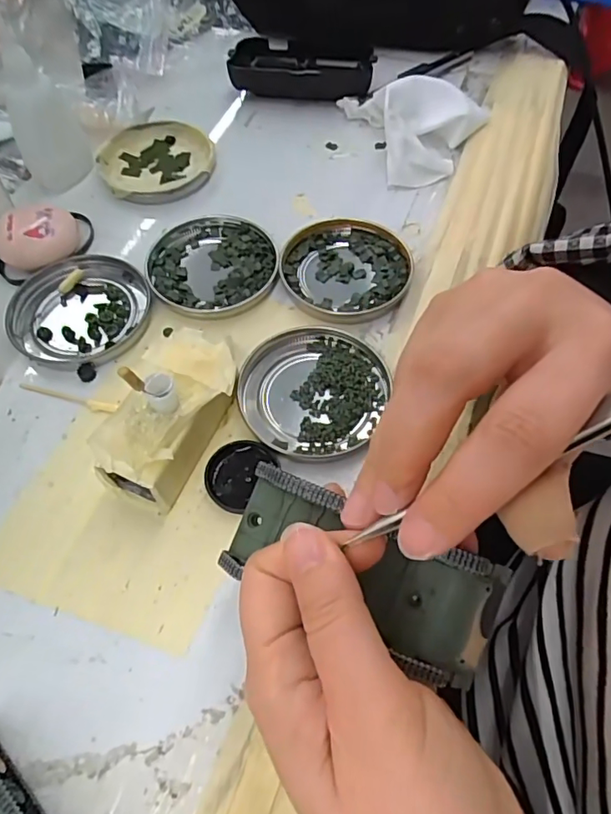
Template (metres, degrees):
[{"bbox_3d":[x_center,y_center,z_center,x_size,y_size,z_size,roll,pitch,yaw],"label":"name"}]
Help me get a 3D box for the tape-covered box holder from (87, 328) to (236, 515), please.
[{"bbox_3d":[-0.063,0.003,0.253,0.049,0.046,0.085,19,62,11],"label":"tape-covered box holder"}]

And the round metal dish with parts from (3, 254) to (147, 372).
[{"bbox_3d":[-0.134,-0.057,0.310,0.078,0.007,0.075,3,60,2],"label":"round metal dish with parts"}]

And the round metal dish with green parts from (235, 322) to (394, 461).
[{"bbox_3d":[0.004,-0.009,0.280,0.072,0.009,0.079,0,60,0],"label":"round metal dish with green parts"}]

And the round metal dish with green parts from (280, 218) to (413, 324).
[{"bbox_3d":[0.025,-0.085,0.324,0.077,0.007,0.077,0,60,0],"label":"round metal dish with green parts"}]

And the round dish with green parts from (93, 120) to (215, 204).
[{"bbox_3d":[-0.106,-0.176,0.376,0.077,0.009,0.077,0,60,0],"label":"round dish with green parts"}]

